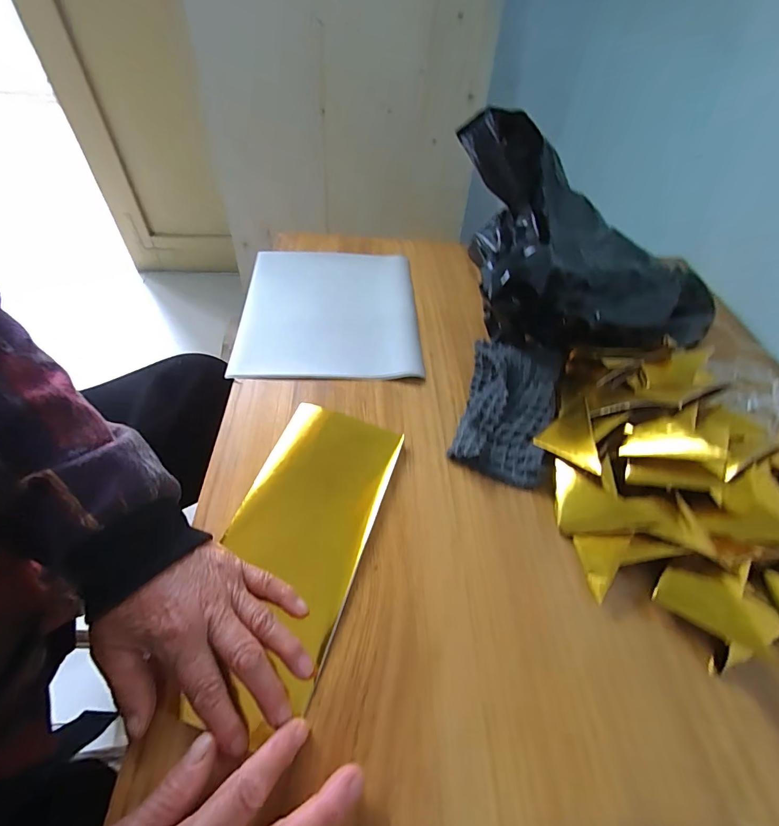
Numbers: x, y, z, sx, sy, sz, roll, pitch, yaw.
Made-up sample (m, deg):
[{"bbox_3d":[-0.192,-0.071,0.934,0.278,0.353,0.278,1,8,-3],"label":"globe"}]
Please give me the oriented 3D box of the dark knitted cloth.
[{"bbox_3d":[0.127,-0.014,0.419,0.090,0.025,0.183,16,52,7],"label":"dark knitted cloth"}]

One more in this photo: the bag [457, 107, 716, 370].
[{"bbox_3d":[0.248,-0.218,0.495,0.297,0.164,0.321,-1,52,-7],"label":"bag"}]

